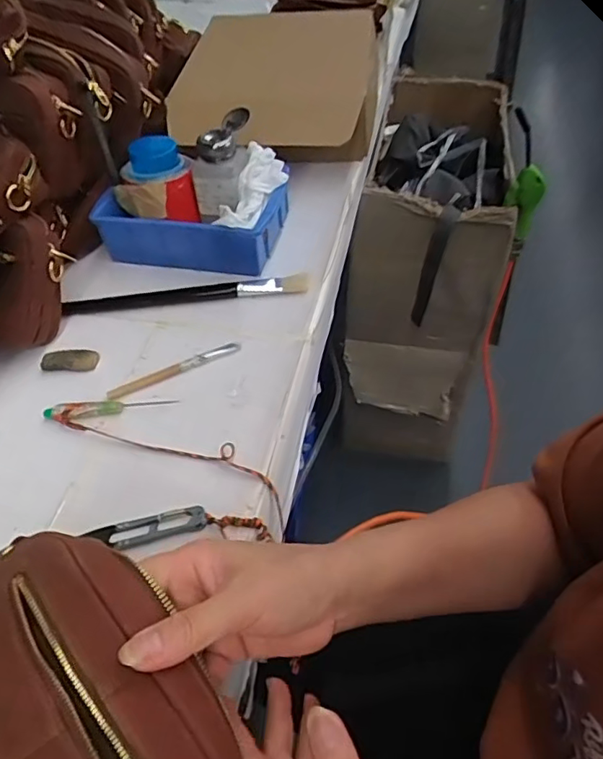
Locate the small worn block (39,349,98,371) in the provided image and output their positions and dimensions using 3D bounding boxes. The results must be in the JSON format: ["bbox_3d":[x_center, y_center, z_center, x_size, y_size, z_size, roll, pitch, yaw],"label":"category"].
[{"bbox_3d":[-0.223,-0.020,0.537,0.051,0.009,0.021,2,50,5],"label":"small worn block"}]

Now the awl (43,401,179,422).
[{"bbox_3d":[-0.168,0.022,0.492,0.112,0.008,0.015,-8,50,-4],"label":"awl"}]

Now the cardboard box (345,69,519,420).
[{"bbox_3d":[0.245,-0.257,1.079,0.235,0.427,0.460,9,51,10],"label":"cardboard box"}]

